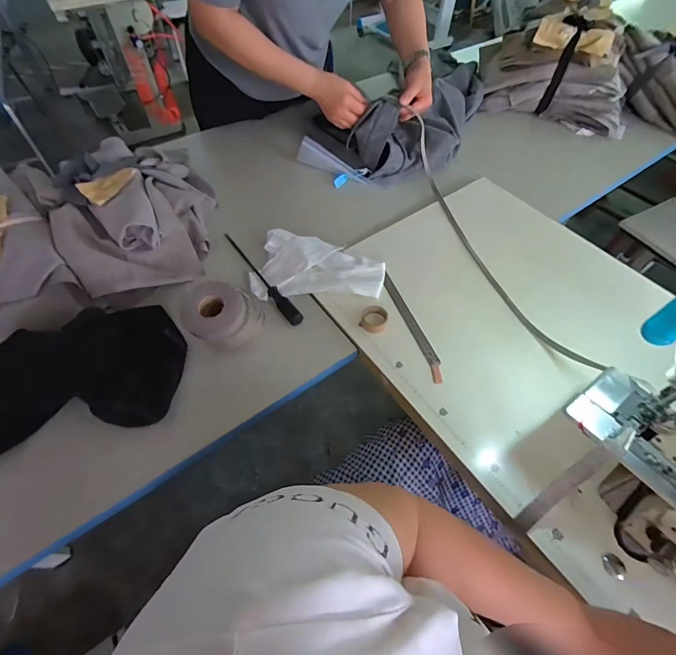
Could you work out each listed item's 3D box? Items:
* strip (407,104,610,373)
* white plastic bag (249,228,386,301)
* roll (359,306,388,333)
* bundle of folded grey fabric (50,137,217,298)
[{"bbox_3d":[0.284,-0.185,0.687,0.053,0.112,0.621,-13,57,-10],"label":"strip"},{"bbox_3d":[-0.035,-0.117,0.687,0.241,0.030,0.154,8,56,4],"label":"white plastic bag"},{"bbox_3d":[0.064,-0.016,0.629,0.044,0.016,0.050,20,57,12],"label":"roll"},{"bbox_3d":[-0.411,-0.260,0.740,0.290,0.111,0.425,-21,59,-15],"label":"bundle of folded grey fabric"}]

